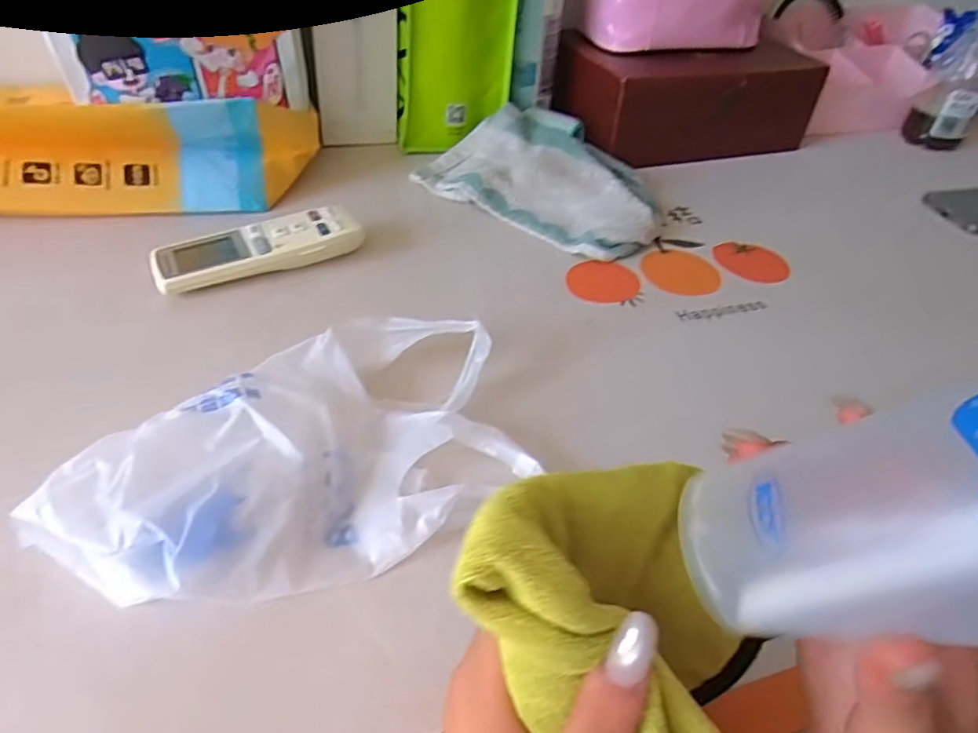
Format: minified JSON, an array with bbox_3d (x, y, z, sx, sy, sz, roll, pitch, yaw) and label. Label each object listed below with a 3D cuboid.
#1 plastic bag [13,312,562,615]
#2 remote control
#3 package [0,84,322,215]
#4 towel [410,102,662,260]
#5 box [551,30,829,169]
[{"bbox_3d":[-0.100,0.044,0.324,0.231,0.037,0.139,-16,46,-23],"label":"plastic bag"},{"bbox_3d":[-0.172,-0.091,0.465,0.149,0.021,0.056,-14,45,-20],"label":"remote control"},{"bbox_3d":[-0.309,-0.186,0.512,0.314,0.073,0.099,-7,43,-14],"label":"package"},{"bbox_3d":[0.062,-0.184,0.585,0.227,0.041,0.159,28,47,24],"label":"towel"},{"bbox_3d":[0.210,-0.308,0.672,0.249,0.072,0.164,-12,45,-19],"label":"box"}]

